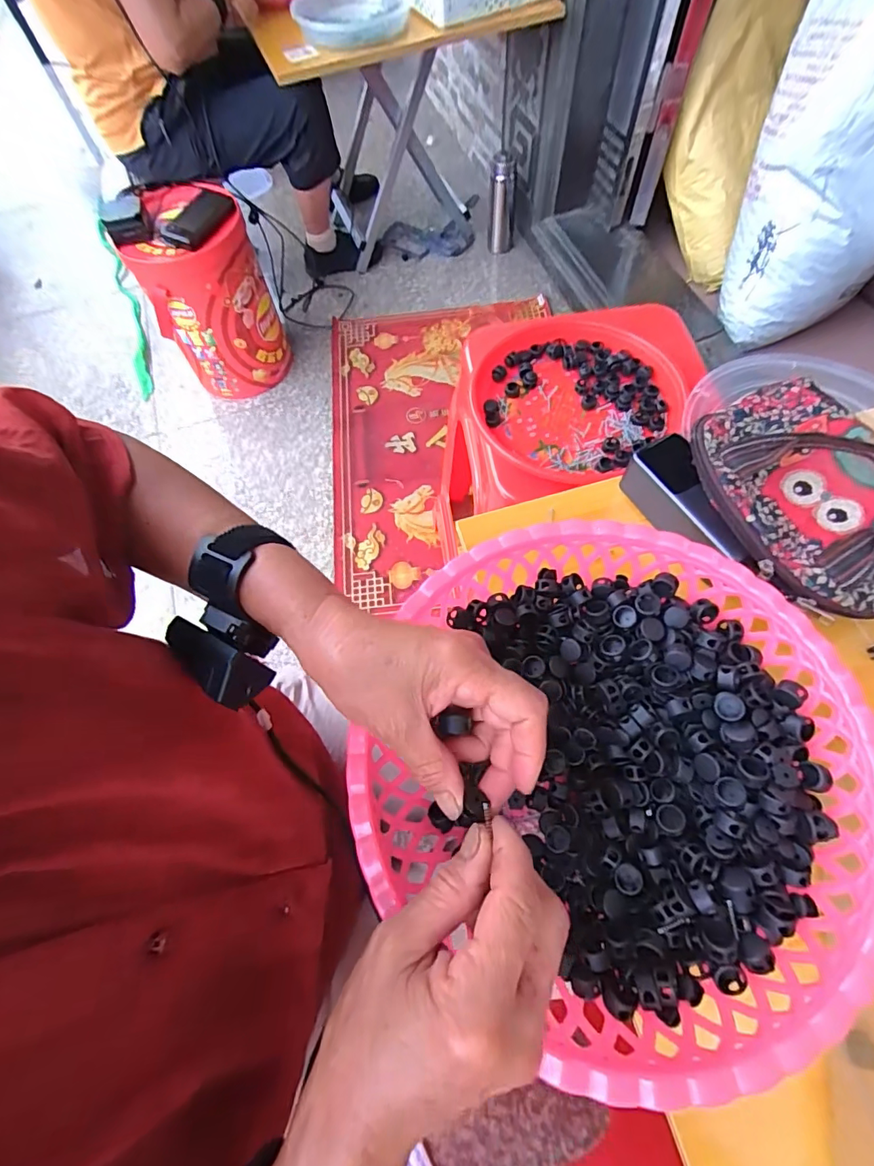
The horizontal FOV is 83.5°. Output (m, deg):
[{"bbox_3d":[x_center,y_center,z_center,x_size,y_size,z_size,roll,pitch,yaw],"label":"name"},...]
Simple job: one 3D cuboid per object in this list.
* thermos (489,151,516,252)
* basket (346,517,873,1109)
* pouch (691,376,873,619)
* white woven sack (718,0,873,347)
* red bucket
[{"bbox_3d":[0.178,-1.030,1.335,0.070,0.204,0.070,4,66,5],"label":"thermos"},{"bbox_3d":[0.107,0.111,0.321,0.283,0.077,0.299,-1,65,3],"label":"basket"},{"bbox_3d":[0.311,-0.076,0.397,0.161,0.033,0.202,-32,68,-11],"label":"pouch"},{"bbox_3d":[0.812,-0.864,0.963,0.334,0.615,0.313,22,69,13],"label":"white woven sack"},{"bbox_3d":[-0.500,-0.629,1.111,0.235,0.369,0.235,-1,65,3],"label":"red bucket"}]

